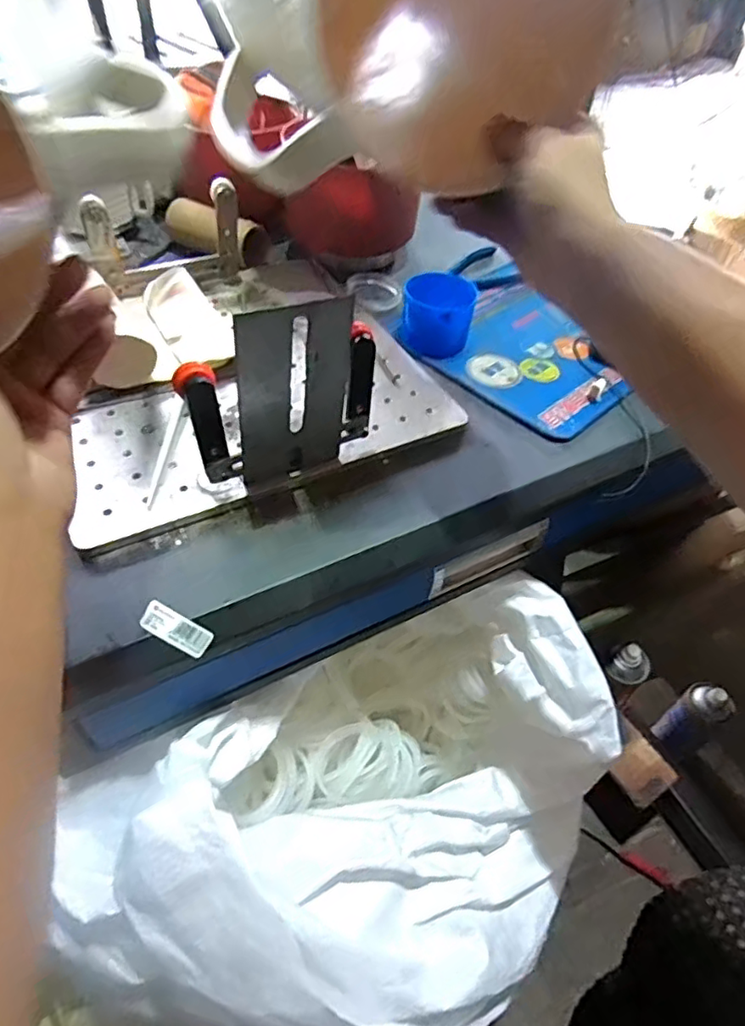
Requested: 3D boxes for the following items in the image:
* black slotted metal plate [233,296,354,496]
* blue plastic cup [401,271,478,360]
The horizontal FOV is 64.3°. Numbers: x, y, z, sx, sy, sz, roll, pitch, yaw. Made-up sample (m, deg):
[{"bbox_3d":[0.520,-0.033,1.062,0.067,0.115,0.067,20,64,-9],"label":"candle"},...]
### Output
[{"bbox_3d":[-0.048,-0.067,0.374,0.070,0.133,0.009,-16,52,-21],"label":"black slotted metal plate"},{"bbox_3d":[0.059,-0.179,0.535,0.062,0.051,0.058,2,47,-2],"label":"blue plastic cup"}]

